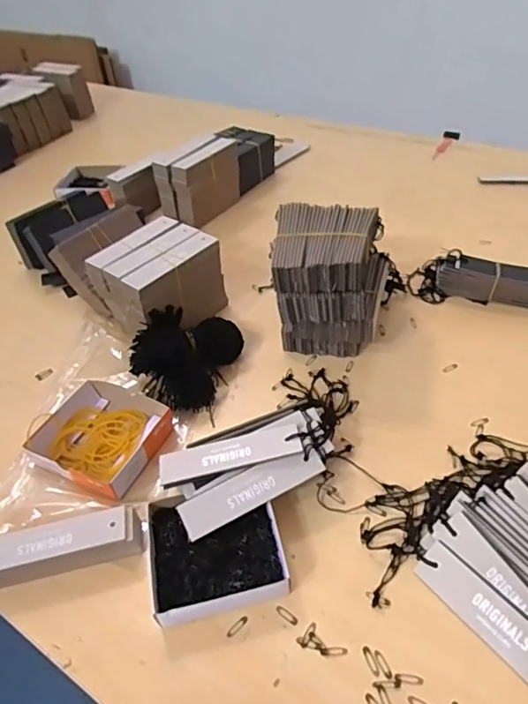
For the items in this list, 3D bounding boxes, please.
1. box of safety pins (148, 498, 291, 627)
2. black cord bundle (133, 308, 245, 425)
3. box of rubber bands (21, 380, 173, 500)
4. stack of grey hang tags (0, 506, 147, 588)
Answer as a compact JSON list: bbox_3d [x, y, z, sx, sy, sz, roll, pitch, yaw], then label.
[{"bbox_3d":[-0.039,0.163,0.416,0.104,0.028,0.100,-13,43,-8],"label":"box of safety pins"},{"bbox_3d":[-0.093,0.006,0.574,0.112,0.056,0.120,7,44,14],"label":"black cord bundle"},{"bbox_3d":[-0.163,0.079,0.516,0.118,0.031,0.119,14,46,21],"label":"box of rubber bands"},{"bbox_3d":[-0.172,0.166,0.426,0.139,0.034,0.029,-11,42,-6],"label":"stack of grey hang tags"}]

